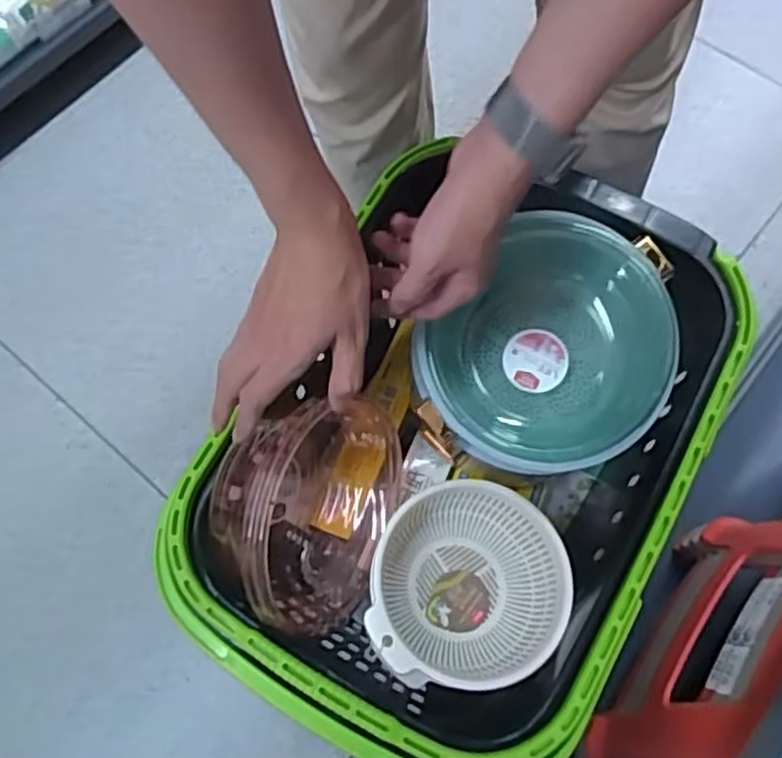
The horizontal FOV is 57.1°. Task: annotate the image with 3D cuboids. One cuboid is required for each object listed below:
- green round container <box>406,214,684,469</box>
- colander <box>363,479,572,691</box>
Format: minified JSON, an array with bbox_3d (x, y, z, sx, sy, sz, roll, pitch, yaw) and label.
[{"bbox_3d":[0.144,-0.019,0.653,0.194,0.109,0.222,28,72,11],"label":"green round container"},{"bbox_3d":[0.067,0.181,0.629,0.165,0.084,0.153,-5,68,-1],"label":"colander"}]

